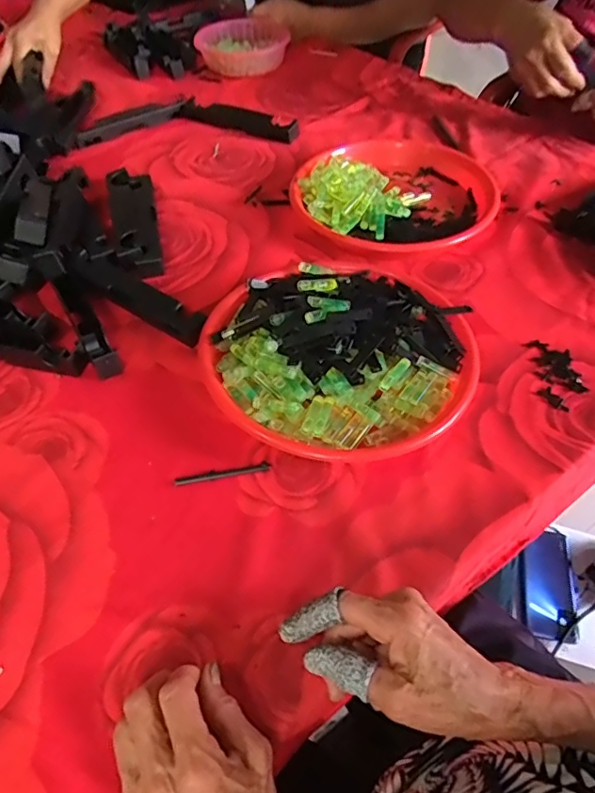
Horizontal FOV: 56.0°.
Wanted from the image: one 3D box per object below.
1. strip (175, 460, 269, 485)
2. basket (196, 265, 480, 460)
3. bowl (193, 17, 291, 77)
[{"bbox_3d":[-0.063,0.064,0.468,0.077,0.004,0.009,-8,50,-4],"label":"strip"},{"bbox_3d":[0.034,-0.046,0.516,0.234,0.060,0.230,-1,50,2],"label":"basket"},{"bbox_3d":[-0.103,-0.605,0.965,0.148,0.039,0.162,-20,52,-13],"label":"bowl"}]

